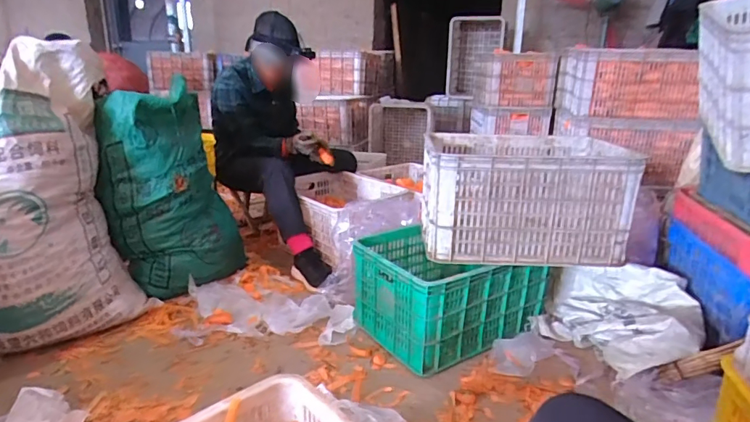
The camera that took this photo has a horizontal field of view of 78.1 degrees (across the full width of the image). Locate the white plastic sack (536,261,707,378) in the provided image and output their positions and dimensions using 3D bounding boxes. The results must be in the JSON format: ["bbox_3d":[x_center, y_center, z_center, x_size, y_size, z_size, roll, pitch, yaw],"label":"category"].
[{"bbox_3d":[0.647,0.292,1.246,0.377,0.161,0.416,11,21,27],"label":"white plastic sack"}]

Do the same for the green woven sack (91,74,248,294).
[{"bbox_3d":[-0.694,-0.054,1.499,0.393,0.650,0.239,-24,22,-25],"label":"green woven sack"}]

